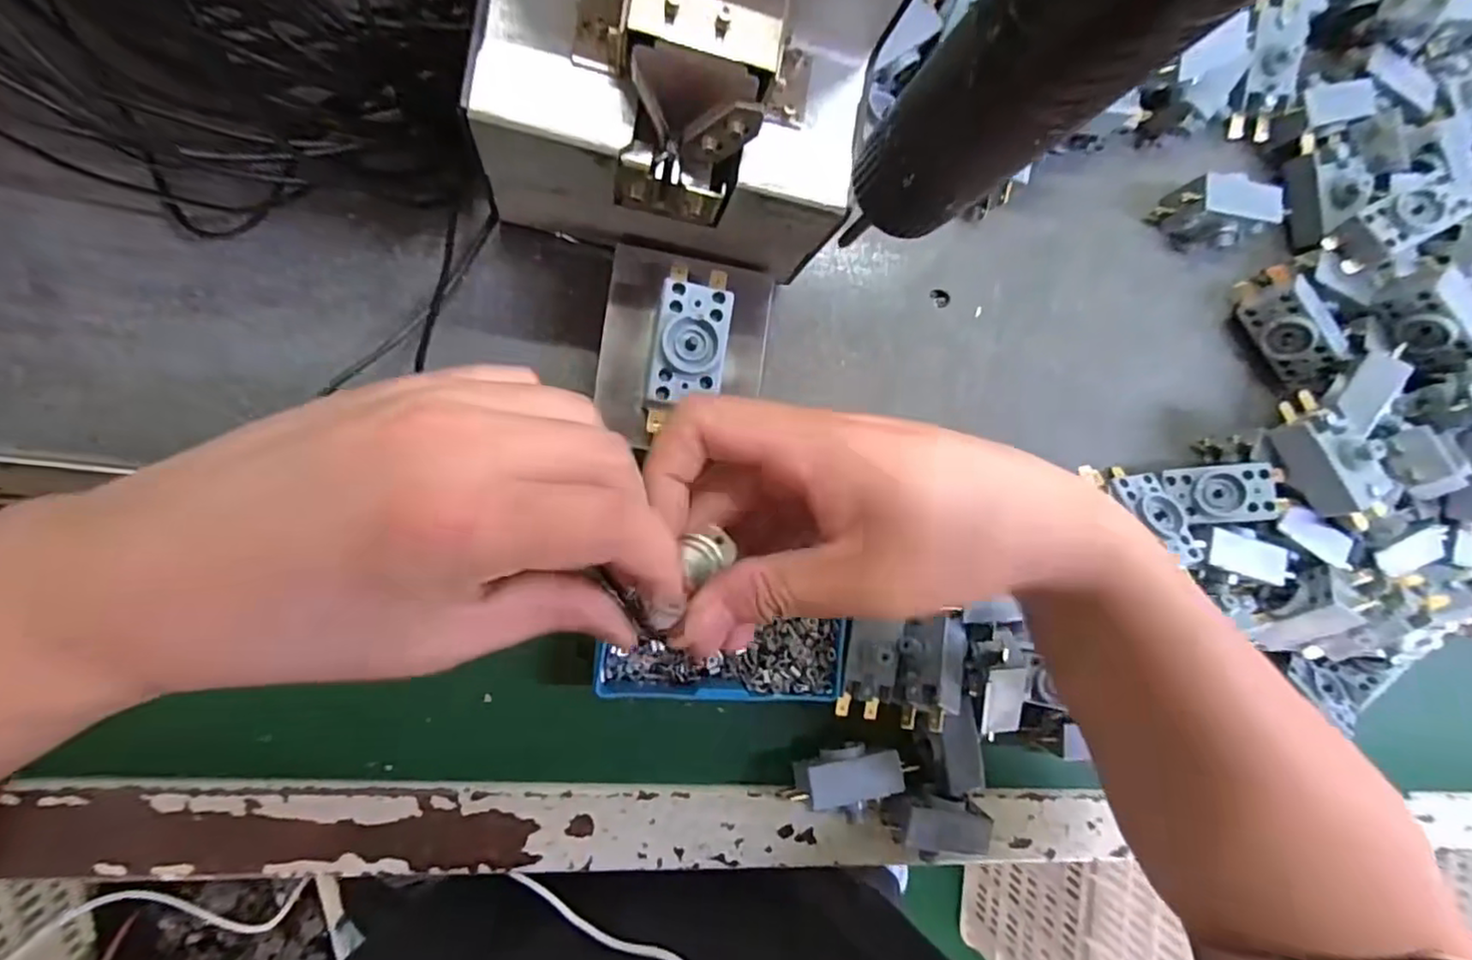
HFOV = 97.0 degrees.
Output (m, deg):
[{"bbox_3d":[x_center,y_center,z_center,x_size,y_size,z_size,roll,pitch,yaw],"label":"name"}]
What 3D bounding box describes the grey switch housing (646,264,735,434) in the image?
[{"bbox_3d":[-0.018,-0.049,0.253,0.027,0.022,0.061,8,88,-13],"label":"grey switch housing"}]

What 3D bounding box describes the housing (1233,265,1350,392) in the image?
[{"bbox_3d":[0.289,-0.078,0.340,0.029,0.029,0.067,-28,96,-12],"label":"housing"}]

